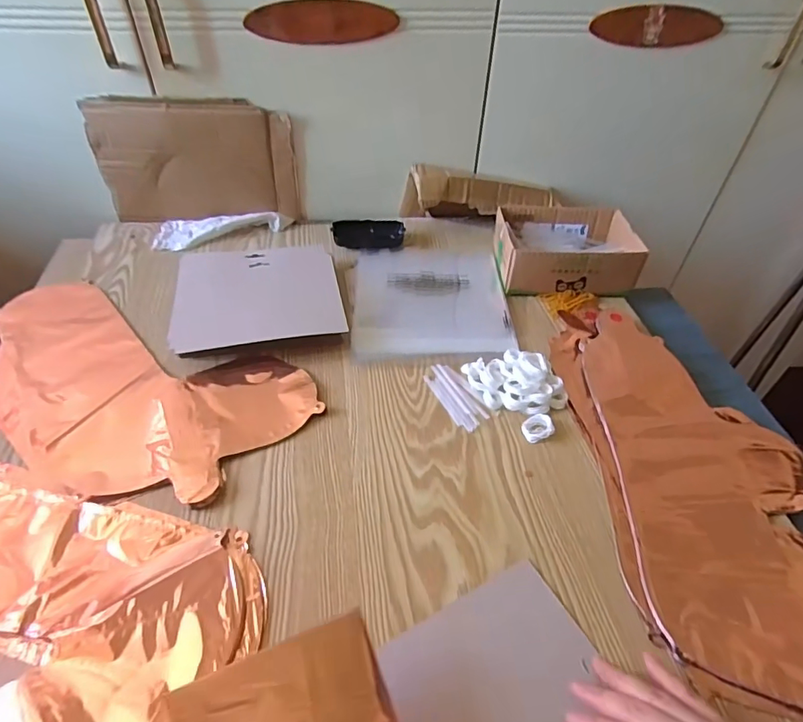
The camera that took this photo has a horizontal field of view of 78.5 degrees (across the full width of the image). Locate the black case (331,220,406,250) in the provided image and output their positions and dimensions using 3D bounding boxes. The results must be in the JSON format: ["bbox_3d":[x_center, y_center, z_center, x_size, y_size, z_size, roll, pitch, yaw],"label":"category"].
[{"bbox_3d":[-0.049,-0.195,0.755,0.108,0.025,0.048,-8,46,-11],"label":"black case"}]

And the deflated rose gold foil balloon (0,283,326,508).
[{"bbox_3d":[-0.317,0.022,0.537,0.420,0.009,0.214,21,48,16],"label":"deflated rose gold foil balloon"}]

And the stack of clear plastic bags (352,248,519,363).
[{"bbox_3d":[0.038,-0.090,0.669,0.200,0.012,0.232,-1,45,-4],"label":"stack of clear plastic bags"}]

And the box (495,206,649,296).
[{"bbox_3d":[0.230,-0.157,0.696,0.180,0.064,0.131,1,45,-2],"label":"box"}]

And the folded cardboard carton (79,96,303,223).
[{"bbox_3d":[-0.294,-0.286,0.716,0.270,0.170,0.022,-4,46,-7],"label":"folded cardboard carton"}]

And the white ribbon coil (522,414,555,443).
[{"bbox_3d":[0.142,0.069,0.512,0.032,0.013,0.027,-15,48,-17],"label":"white ribbon coil"}]

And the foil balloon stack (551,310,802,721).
[{"bbox_3d":[0.293,0.104,0.477,0.210,0.023,0.422,0,45,-3],"label":"foil balloon stack"}]

